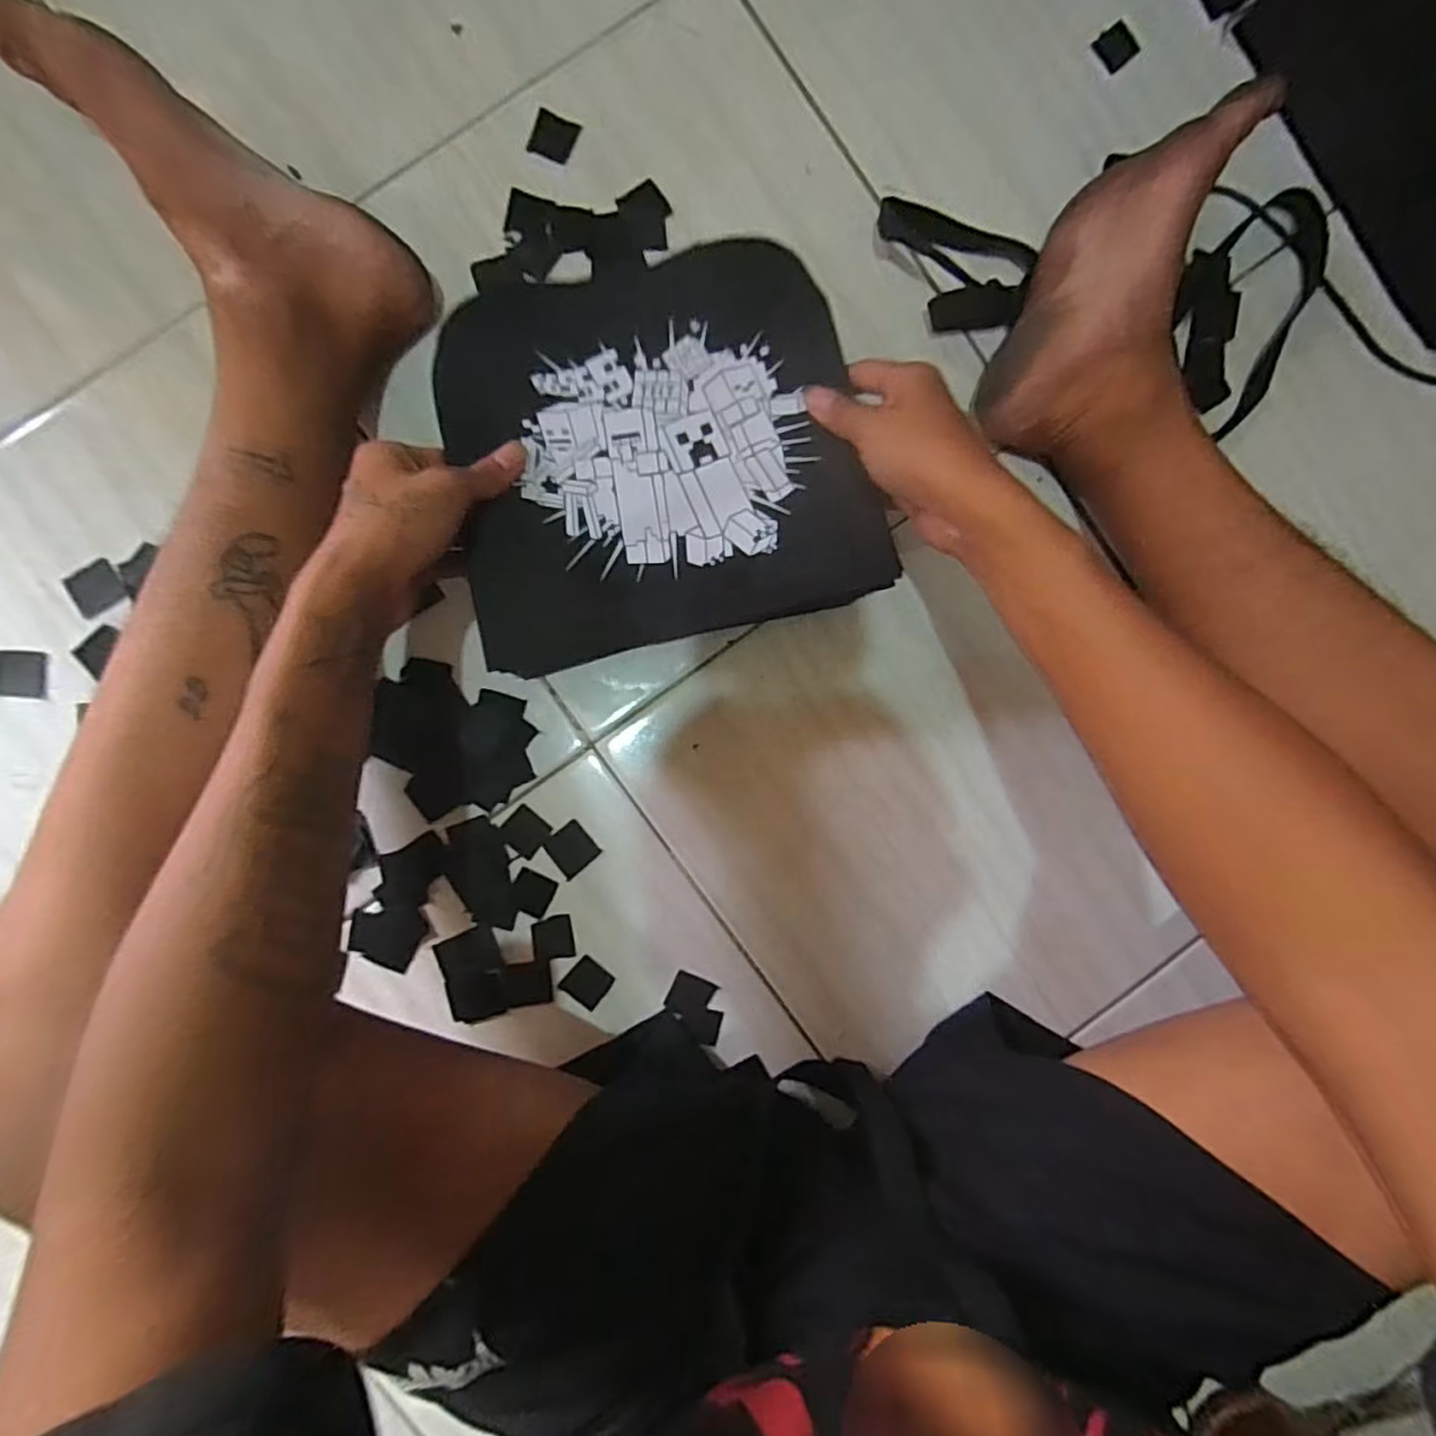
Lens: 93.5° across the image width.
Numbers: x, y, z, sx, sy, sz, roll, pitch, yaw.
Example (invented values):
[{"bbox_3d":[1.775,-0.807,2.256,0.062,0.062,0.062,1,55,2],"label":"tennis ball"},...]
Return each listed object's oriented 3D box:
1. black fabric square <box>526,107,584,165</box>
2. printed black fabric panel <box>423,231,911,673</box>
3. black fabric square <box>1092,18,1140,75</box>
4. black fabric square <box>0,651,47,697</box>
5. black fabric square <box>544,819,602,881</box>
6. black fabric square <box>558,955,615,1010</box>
[{"bbox_3d":[-0.116,-0.413,0.479,0.030,0.004,0.031,19,91,-3],"label":"black fabric square"},{"bbox_3d":[-0.037,-0.168,0.418,0.248,0.032,0.234,-14,92,-2],"label":"printed black fabric panel"},{"bbox_3d":[0.299,-0.503,0.505,0.032,0.004,0.029,-37,93,-1],"label":"black fabric square"},{"bbox_3d":[-0.482,-0.030,0.468,0.030,0.004,0.031,1,97,-15],"label":"black fabric square"},{"bbox_3d":[-0.108,0.096,0.496,0.033,0.004,0.033,-40,93,-1],"label":"black fabric square"},{"bbox_3d":[-0.096,0.195,0.499,0.031,0.005,0.029,38,90,-3],"label":"black fabric square"}]

